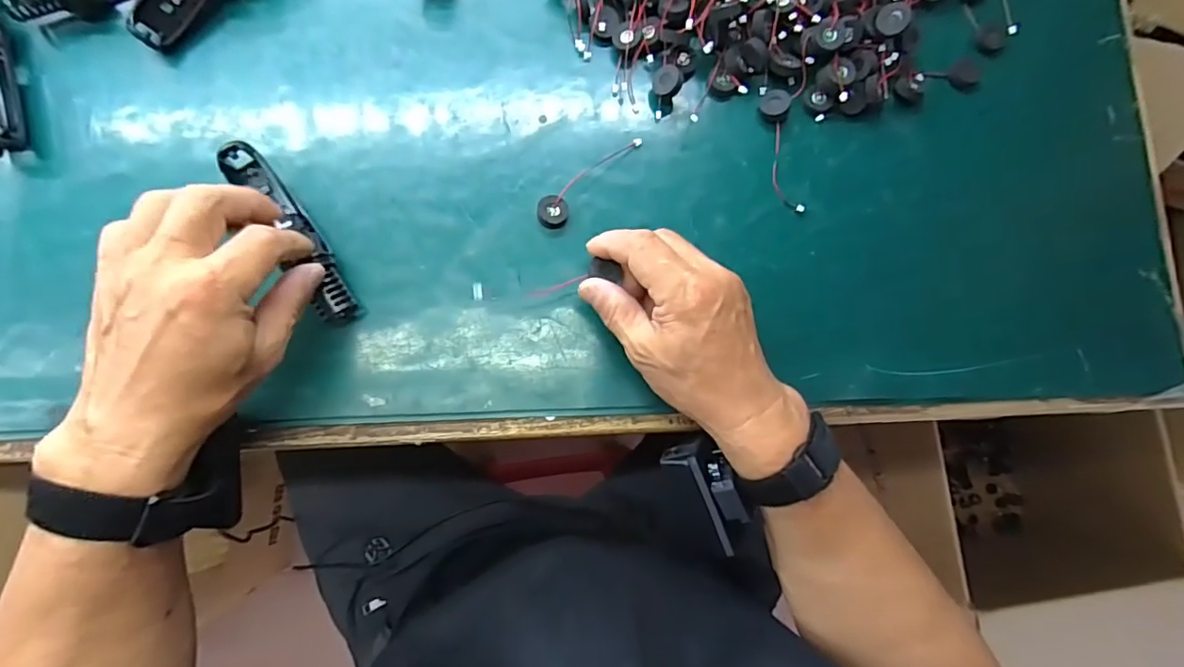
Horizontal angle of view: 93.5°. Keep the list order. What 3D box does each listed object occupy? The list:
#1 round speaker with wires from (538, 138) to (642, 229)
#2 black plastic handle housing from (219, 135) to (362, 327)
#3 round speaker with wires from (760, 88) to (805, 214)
[{"bbox_3d":[-0.001,-0.108,0.387,0.092,0.011,0.021,-44,87,-8],"label":"round speaker with wires"},{"bbox_3d":[-0.190,-0.064,0.354,0.026,0.027,0.125,-35,89,-7],"label":"black plastic handle housing"},{"bbox_3d":[0.136,-0.132,0.395,0.024,0.015,0.091,-3,82,-4],"label":"round speaker with wires"}]

